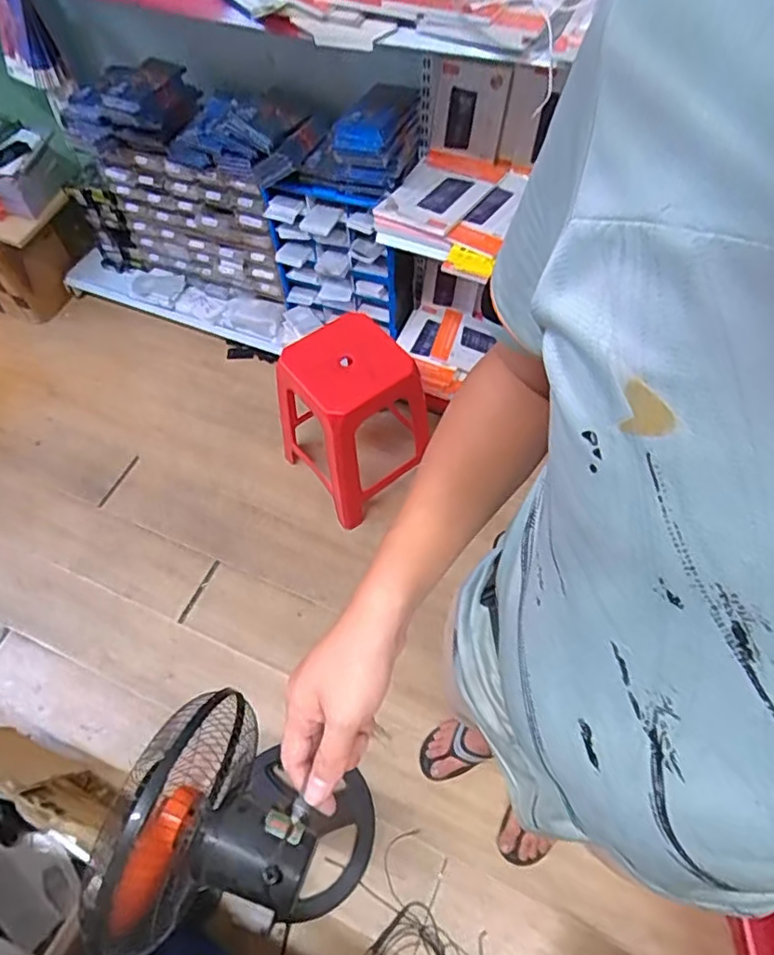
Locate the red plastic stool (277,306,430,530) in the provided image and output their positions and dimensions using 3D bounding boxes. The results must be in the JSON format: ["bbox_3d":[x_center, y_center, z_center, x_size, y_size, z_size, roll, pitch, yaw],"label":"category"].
[{"bbox_3d":[-0.090,-0.159,1.527,0.302,0.414,0.310,-35,64,-19],"label":"red plastic stool"}]

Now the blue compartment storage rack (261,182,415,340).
[{"bbox_3d":[-0.122,-0.624,1.649,0.383,0.443,0.167,17,61,15],"label":"blue compartment storage rack"}]

